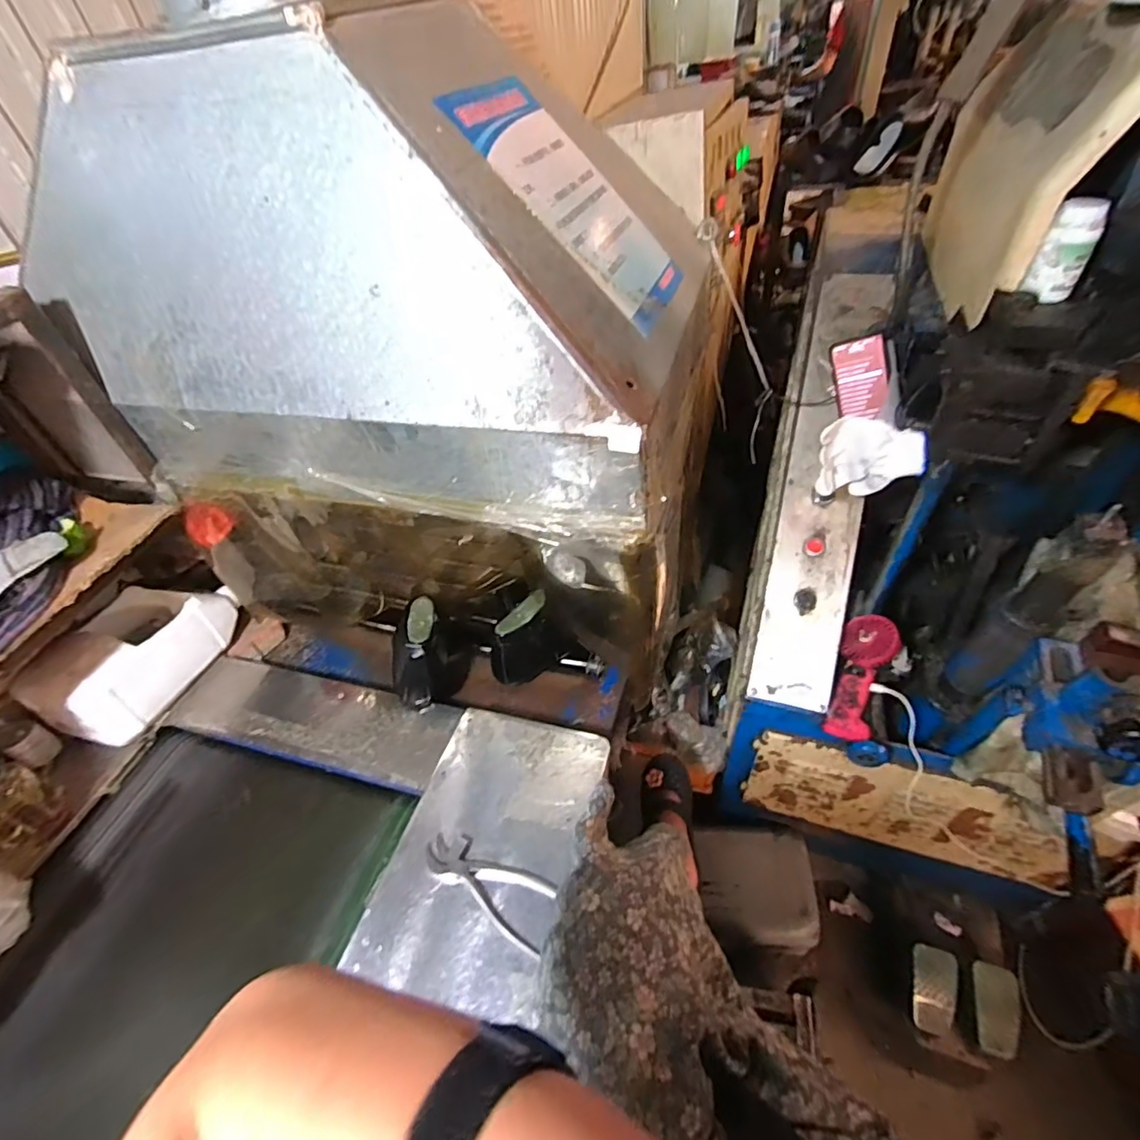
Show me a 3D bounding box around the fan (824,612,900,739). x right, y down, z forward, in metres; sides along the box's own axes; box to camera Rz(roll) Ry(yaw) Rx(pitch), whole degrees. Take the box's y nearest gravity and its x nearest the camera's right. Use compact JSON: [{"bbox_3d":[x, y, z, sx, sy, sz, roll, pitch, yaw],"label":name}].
[{"bbox_3d":[0.477,0.170,0.907,0.080,0.052,0.214,19,66,24],"label":"fan"}]

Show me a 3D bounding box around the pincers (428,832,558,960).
[{"bbox_3d":[-0.096,0.367,0.647,0.172,0.013,0.069,18,50,23],"label":"pincers"}]

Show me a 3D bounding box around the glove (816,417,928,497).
[{"bbox_3d":[0.408,-0.148,0.767,0.129,0.124,0.060,8,47,15],"label":"glove"}]

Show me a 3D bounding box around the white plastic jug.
[{"bbox_3d":[-0.703,0.123,0.894,0.168,0.120,0.273,10,47,16],"label":"white plastic jug"}]

